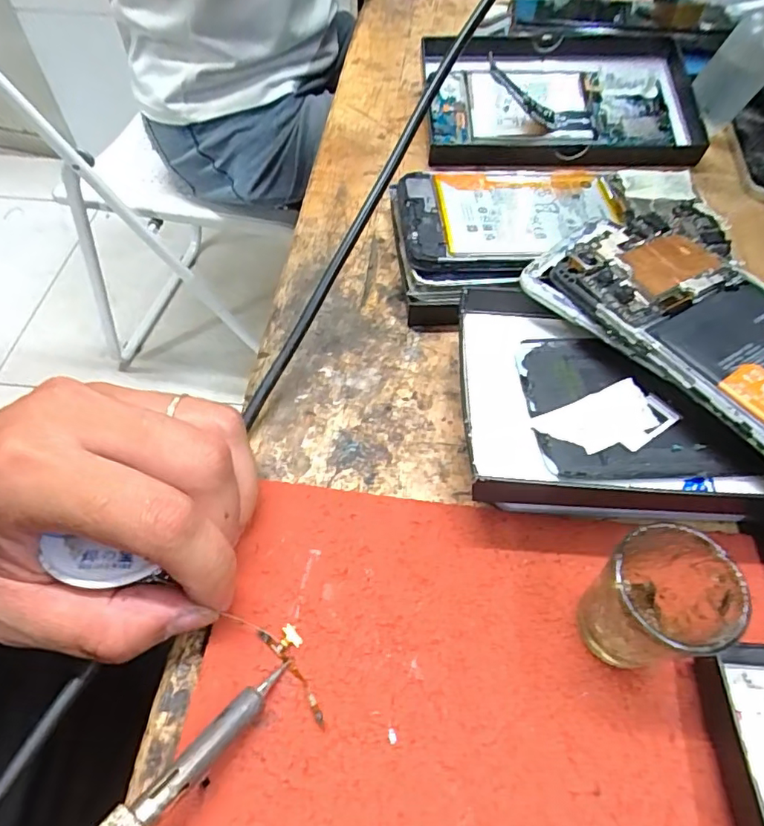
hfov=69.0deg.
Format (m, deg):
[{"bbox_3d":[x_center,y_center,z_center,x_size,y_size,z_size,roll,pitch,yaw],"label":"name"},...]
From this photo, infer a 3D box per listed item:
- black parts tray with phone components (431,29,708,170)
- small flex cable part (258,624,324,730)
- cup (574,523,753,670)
[{"bbox_3d":[0.118,-0.198,0.358,0.183,0.031,0.113,-8,56,-6],"label":"black parts tray with phone components"},{"bbox_3d":[-0.027,0.084,0.182,0.011,0.004,0.035,-35,63,-21],"label":"small flex cable part"},{"bbox_3d":[0.084,0.060,0.173,0.036,0.048,0.033,0,56,0],"label":"cup"}]

